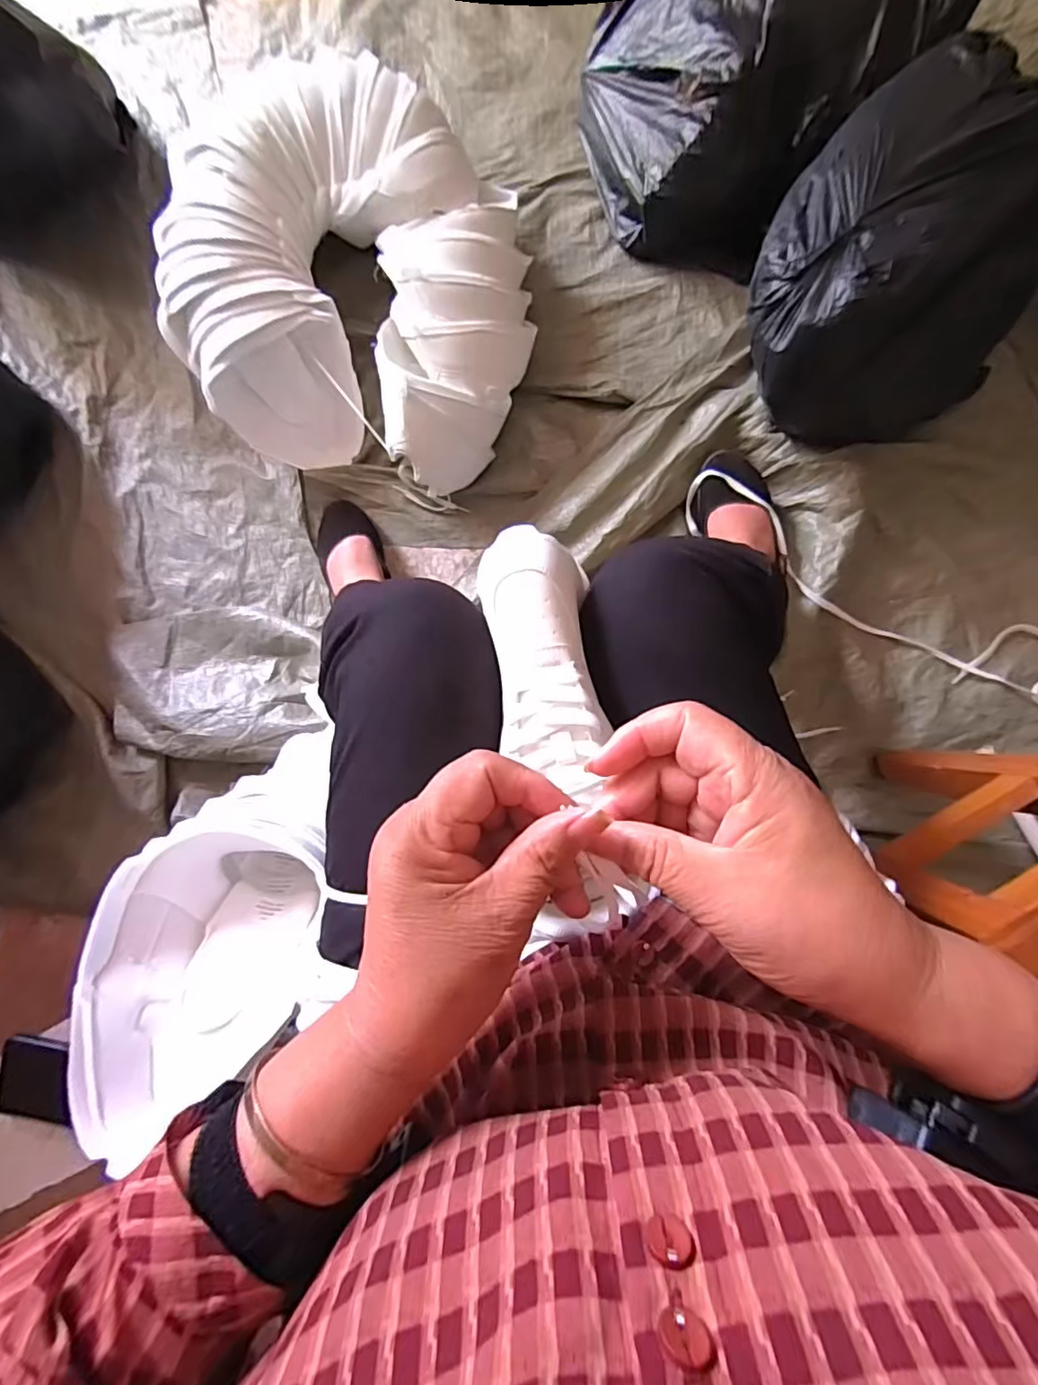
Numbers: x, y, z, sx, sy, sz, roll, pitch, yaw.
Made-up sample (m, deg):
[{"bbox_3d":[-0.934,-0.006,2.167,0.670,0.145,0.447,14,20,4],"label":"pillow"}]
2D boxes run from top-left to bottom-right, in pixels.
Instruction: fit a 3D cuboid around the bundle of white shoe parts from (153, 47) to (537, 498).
[{"bbox_3d":[-0.215,-0.535,0.773,0.470,0.183,0.450,0,86,4],"label":"bundle of white shoe parts"}]

